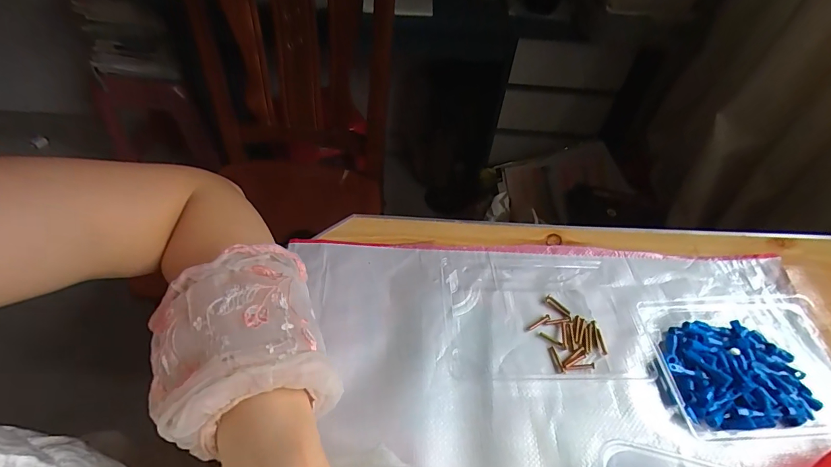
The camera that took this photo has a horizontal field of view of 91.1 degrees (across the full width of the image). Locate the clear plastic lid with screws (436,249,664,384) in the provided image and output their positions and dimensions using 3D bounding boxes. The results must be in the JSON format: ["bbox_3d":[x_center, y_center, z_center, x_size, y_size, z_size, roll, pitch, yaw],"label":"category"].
[{"bbox_3d":[0.124,0.071,0.390,0.191,0.024,0.135,1,49,-4],"label":"clear plastic lid with screws"}]

